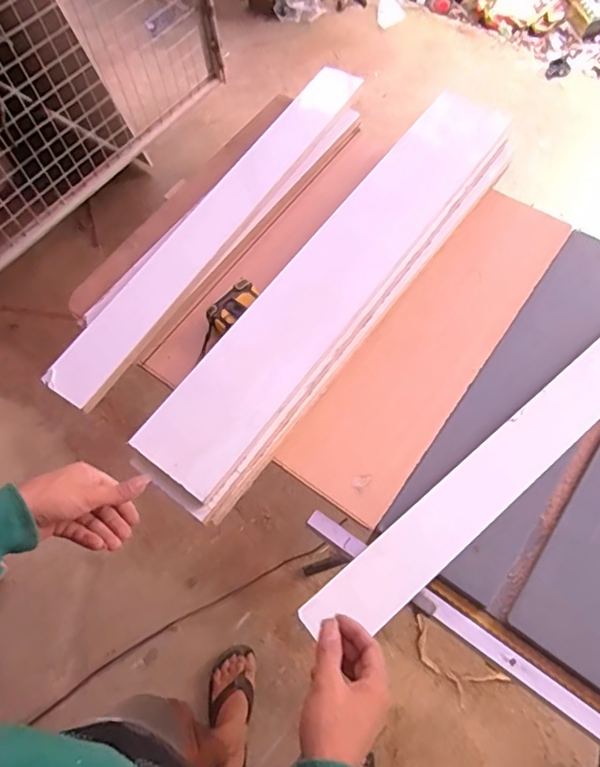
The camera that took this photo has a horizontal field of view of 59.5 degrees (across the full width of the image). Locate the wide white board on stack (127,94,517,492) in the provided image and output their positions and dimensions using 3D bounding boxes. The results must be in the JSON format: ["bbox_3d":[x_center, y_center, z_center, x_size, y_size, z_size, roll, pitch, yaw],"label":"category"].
[{"bbox_3d":[0.054,-0.158,0.715,0.120,0.021,0.698,35,74,16],"label":"wide white board on stack"}]

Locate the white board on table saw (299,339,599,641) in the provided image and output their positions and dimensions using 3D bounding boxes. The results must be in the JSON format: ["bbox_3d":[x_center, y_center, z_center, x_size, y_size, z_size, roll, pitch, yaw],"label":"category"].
[{"bbox_3d":[0.291,0.072,0.659,0.687,0.011,0.074,-38,69,-11],"label":"white board on table saw"}]

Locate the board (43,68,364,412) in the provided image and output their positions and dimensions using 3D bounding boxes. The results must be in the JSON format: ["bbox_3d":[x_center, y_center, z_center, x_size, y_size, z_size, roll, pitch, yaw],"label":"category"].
[{"bbox_3d":[-0.126,-0.261,0.827,0.083,0.020,0.713,32,72,13],"label":"board"}]

